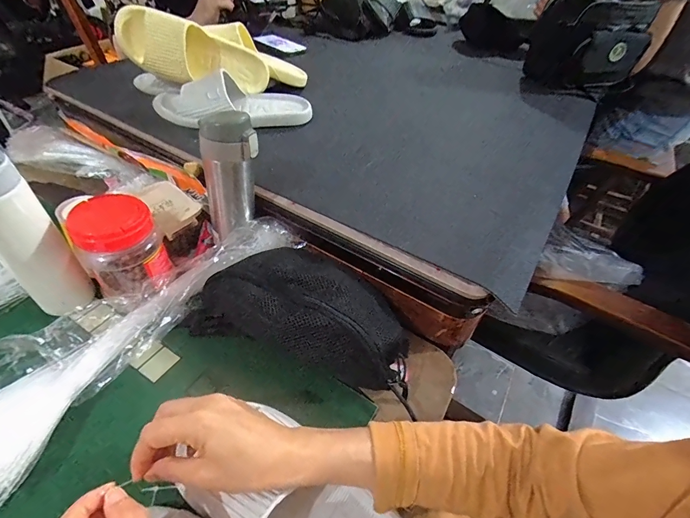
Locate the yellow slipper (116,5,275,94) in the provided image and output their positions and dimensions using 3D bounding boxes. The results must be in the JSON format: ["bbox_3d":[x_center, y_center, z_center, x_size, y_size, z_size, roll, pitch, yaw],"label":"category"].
[{"bbox_3d":[-0.276,-0.381,0.654,0.265,0.098,0.073,7,43,-20],"label":"yellow slipper"}]

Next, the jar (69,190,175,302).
[{"bbox_3d":[-0.269,-0.010,0.439,0.081,0.115,0.076,2,46,-2],"label":"jar"}]

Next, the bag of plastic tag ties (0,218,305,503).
[{"bbox_3d":[-0.233,0.071,0.426,0.110,0.064,0.404,30,50,22],"label":"bag of plastic tag ties"}]

